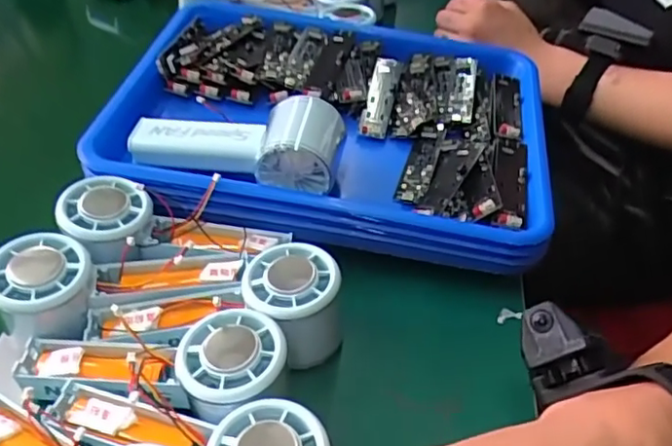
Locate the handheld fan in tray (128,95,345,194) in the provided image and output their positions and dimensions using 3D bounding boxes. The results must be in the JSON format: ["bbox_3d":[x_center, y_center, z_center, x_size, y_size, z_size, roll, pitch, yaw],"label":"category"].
[{"bbox_3d":[-0.072,-0.065,0.446,0.146,0.050,0.076,8,44,6],"label":"handheld fan in tray"}]

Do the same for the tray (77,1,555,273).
[{"bbox_3d":[-0.006,-0.087,0.495,0.336,0.057,0.254,7,44,4],"label":"tray"}]

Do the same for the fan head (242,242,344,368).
[{"bbox_3d":[-0.025,0.052,0.377,0.060,0.059,0.059,-3,44,-6],"label":"fan head"}]

